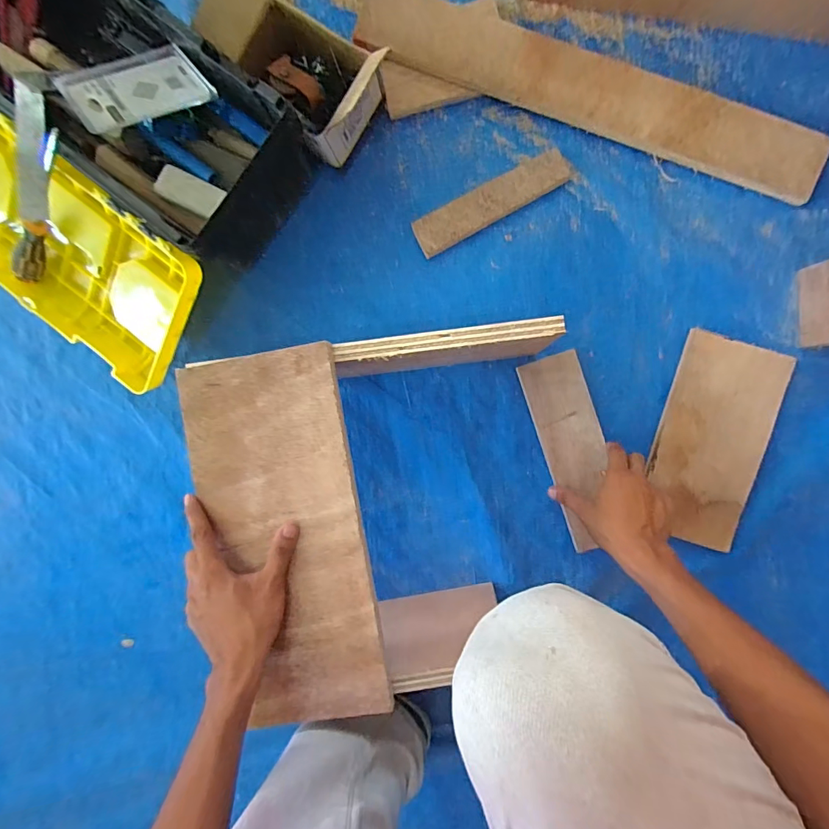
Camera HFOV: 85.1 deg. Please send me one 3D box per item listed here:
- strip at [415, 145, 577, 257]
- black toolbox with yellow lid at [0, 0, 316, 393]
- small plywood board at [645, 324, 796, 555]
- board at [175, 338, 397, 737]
[{"bbox_3d":[0.100,-0.278,0.593,0.209,0.020,0.049,-28,90,5],"label":"strip"},{"bbox_3d":[-0.416,-0.310,0.569,0.437,0.131,0.399,38,94,2],"label":"black toolbox with yellow lid"},{"bbox_3d":[0.384,0.034,0.583,0.127,0.013,0.257,18,93,3],"label":"small plywood board"},{"bbox_3d":[-0.123,0.121,0.451,0.157,0.009,0.364,-14,89,4],"label":"board"}]

